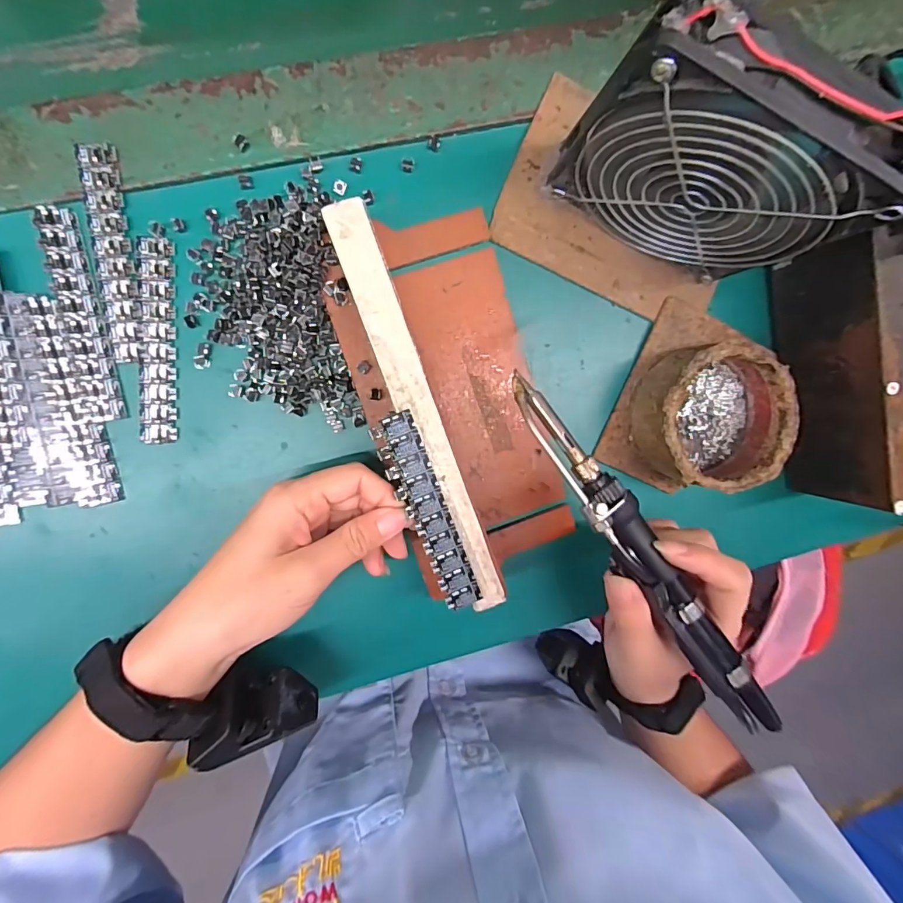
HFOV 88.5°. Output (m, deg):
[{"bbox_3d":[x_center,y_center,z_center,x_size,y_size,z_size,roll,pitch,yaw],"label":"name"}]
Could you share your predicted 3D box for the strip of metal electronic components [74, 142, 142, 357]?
[{"bbox_3d":[-0.178,-0.102,0.242,0.019,0.004,0.107,-4,97,-7],"label":"strip of metal electronic components"}]

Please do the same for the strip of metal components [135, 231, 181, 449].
[{"bbox_3d":[-0.160,-0.059,0.252,0.019,0.004,0.108,2,96,-8],"label":"strip of metal components"}]

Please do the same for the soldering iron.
[{"bbox_3d":[0.094,0.051,0.224,0.026,0.020,0.208,-36,88,-2],"label":"soldering iron"}]

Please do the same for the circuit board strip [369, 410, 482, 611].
[{"bbox_3d":[-0.012,0.033,0.242,0.023,0.005,0.108,-23,99,-4],"label":"circuit board strip"}]

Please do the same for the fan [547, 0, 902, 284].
[{"bbox_3d":[0.118,-0.126,0.214,0.123,0.132,0.027,23,93,-9],"label":"fan"}]

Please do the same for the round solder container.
[{"bbox_3d":[0.154,-0.020,0.277,0.081,0.043,0.078,-1,96,-7],"label":"round solder container"}]

